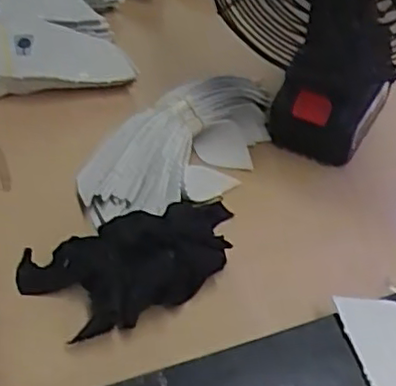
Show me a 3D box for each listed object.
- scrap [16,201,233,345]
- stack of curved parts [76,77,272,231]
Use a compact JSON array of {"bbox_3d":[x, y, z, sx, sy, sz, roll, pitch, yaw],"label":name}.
[{"bbox_3d":[-0.045,0.044,0.477,0.168,0.050,0.090,-16,50,-13],"label":"scrap"},{"bbox_3d":[-0.013,-0.042,0.557,0.188,0.052,0.094,-34,56,-26],"label":"stack of curved parts"}]

